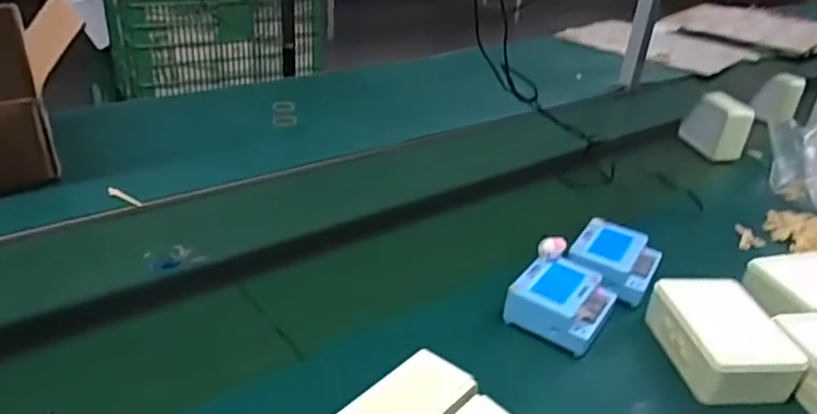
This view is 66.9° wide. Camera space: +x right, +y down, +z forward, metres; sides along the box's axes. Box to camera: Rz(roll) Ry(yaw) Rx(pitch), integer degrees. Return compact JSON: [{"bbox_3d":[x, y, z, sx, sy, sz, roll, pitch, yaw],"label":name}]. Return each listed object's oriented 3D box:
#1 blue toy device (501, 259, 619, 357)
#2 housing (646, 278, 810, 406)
[{"bbox_3d":[0.178,0.109,0.717,0.100,0.053,0.108,21,33,28],"label":"blue toy device"},{"bbox_3d":[0.341,0.144,0.679,0.109,0.060,0.135,1,29,-6],"label":"housing"}]

